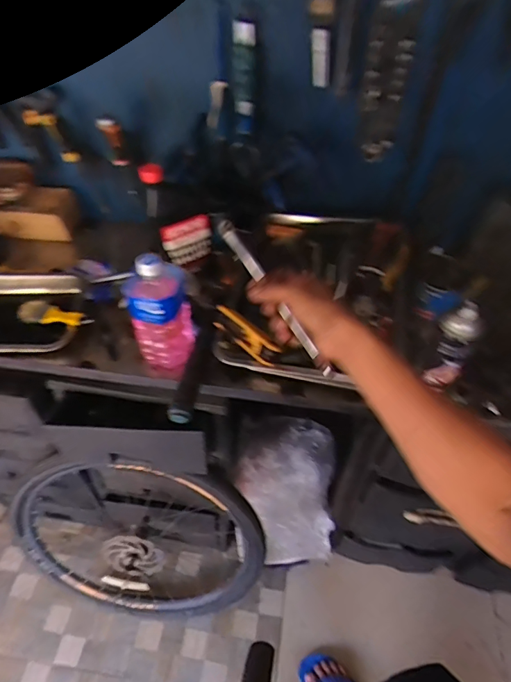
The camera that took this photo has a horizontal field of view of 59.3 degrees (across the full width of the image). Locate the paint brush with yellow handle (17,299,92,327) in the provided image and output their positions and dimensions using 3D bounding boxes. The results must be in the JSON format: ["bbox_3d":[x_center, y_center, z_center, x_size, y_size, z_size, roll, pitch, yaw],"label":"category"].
[{"bbox_3d":[-0.365,-0.047,0.813,0.175,0.015,0.048,10,48,25],"label":"paint brush with yellow handle"}]

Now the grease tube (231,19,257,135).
[{"bbox_3d":[-0.020,-0.448,0.771,0.039,0.165,0.021,1,50,0],"label":"grease tube"}]

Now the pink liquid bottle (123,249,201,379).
[{"bbox_3d":[-0.150,-0.042,0.724,0.086,0.215,0.087,3,50,2],"label":"pink liquid bottle"}]

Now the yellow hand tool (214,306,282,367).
[{"bbox_3d":[-0.015,-0.009,0.695,0.126,0.030,0.031,37,57,26],"label":"yellow hand tool"}]

